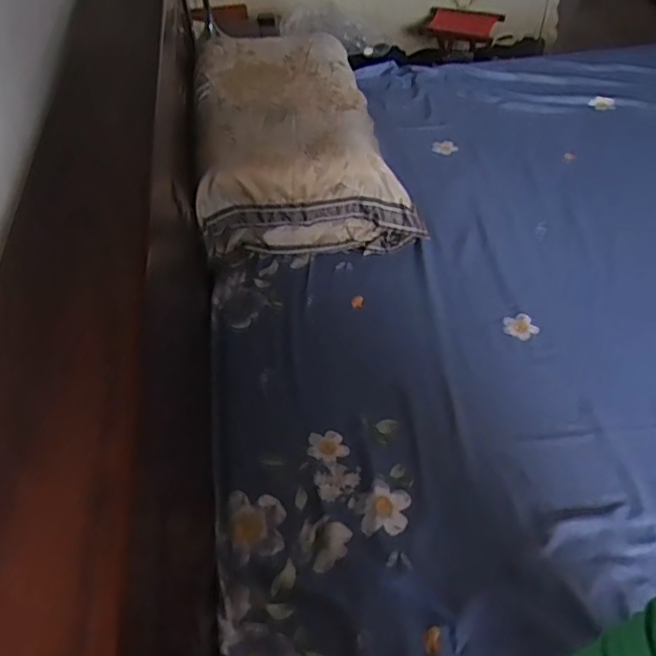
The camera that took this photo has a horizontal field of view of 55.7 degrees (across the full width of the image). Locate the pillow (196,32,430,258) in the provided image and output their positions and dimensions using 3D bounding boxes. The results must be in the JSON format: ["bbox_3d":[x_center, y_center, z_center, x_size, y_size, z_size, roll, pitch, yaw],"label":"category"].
[{"bbox_3d":[-0.095,-0.397,1.336,0.404,0.218,0.585,-12,48,-9],"label":"pillow"}]

